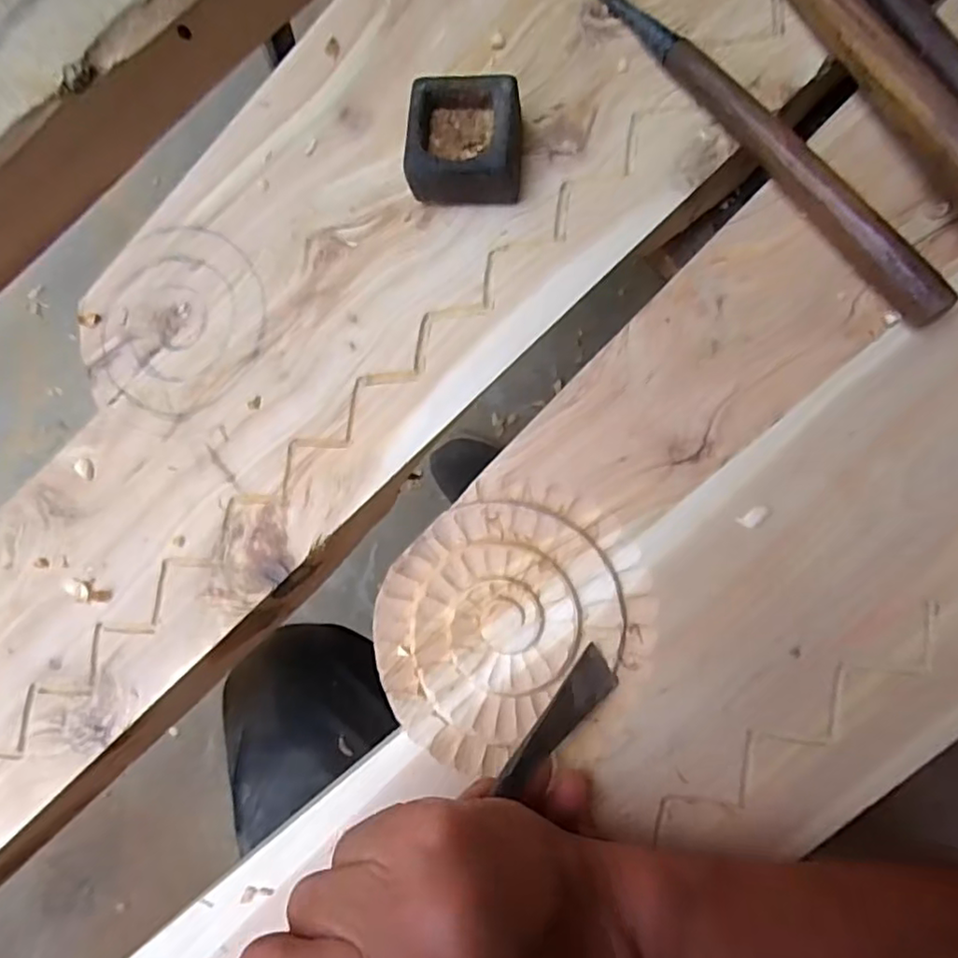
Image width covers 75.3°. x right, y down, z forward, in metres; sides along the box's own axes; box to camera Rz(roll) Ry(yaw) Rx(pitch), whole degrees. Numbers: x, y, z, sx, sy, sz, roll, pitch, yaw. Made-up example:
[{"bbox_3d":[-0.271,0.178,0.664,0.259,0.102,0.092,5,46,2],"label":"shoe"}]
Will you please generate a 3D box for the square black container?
[{"bbox_3d":[-0.005,-0.148,0.279,0.049,0.028,0.050,5,87,6],"label":"square black container"}]

